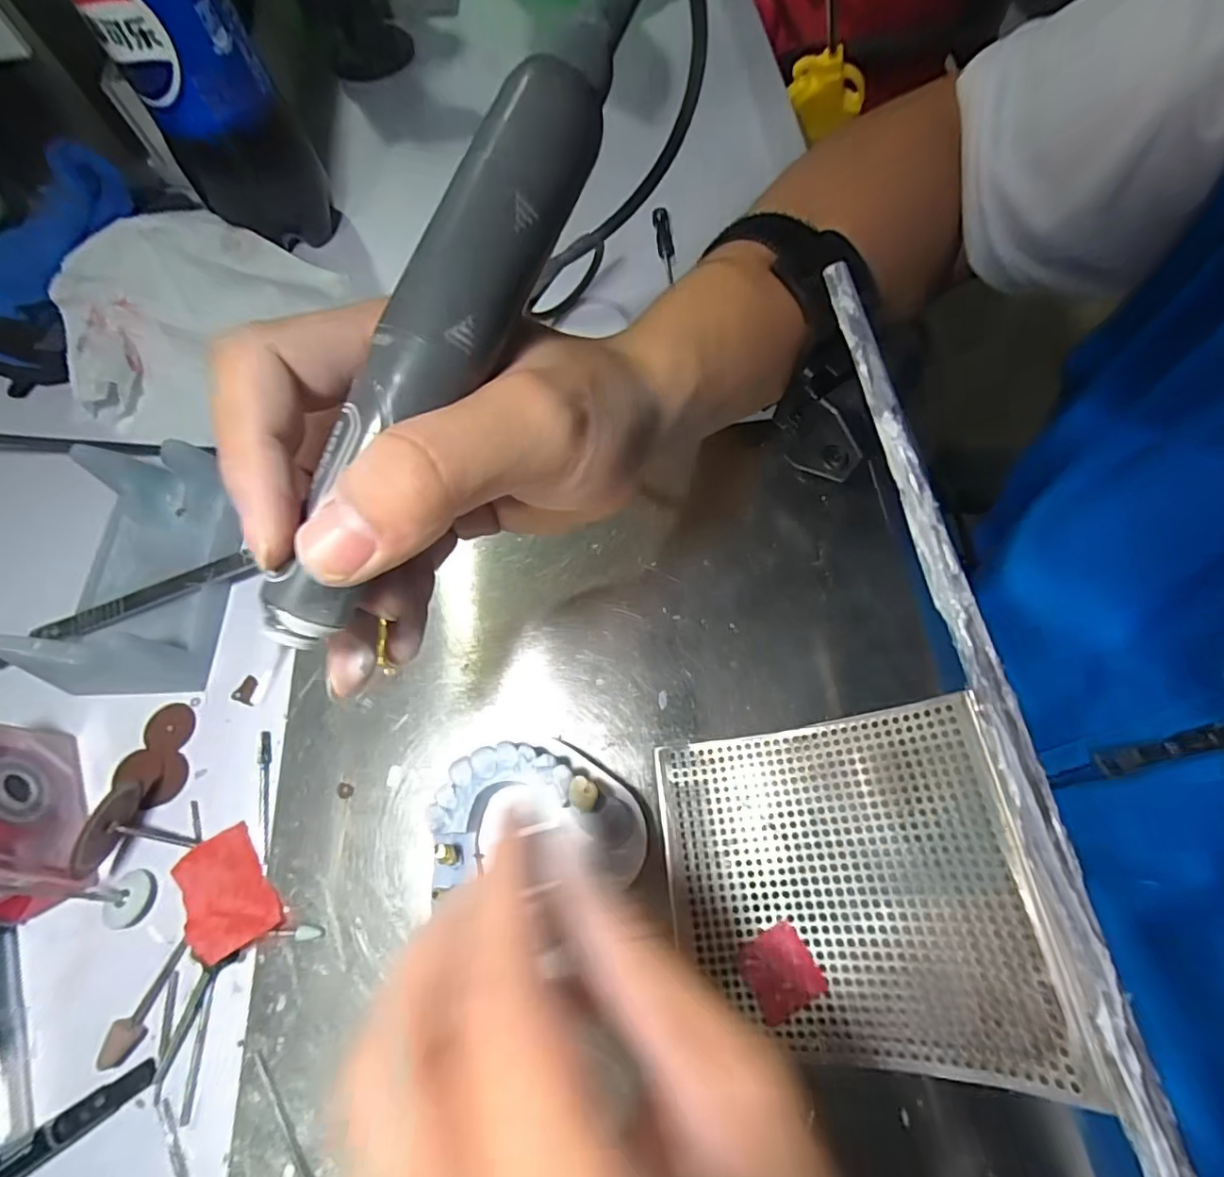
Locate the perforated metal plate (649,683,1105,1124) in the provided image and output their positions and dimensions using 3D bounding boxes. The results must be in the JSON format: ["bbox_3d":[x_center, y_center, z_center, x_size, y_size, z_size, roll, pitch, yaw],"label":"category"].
[{"bbox_3d":[0.070,0.093,0.181,0.106,0.013,0.096,-19,64,29],"label":"perforated metal plate"}]

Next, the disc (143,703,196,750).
[{"bbox_3d":[-0.185,0.058,0.238,0.019,0.004,0.018,0,67,1],"label":"disc"}]

